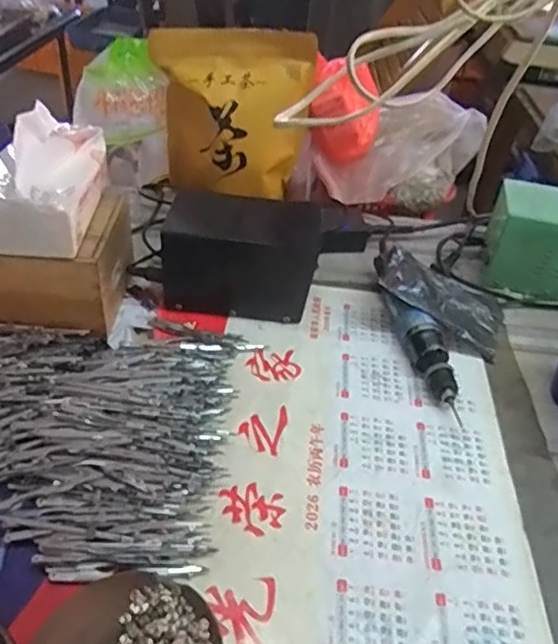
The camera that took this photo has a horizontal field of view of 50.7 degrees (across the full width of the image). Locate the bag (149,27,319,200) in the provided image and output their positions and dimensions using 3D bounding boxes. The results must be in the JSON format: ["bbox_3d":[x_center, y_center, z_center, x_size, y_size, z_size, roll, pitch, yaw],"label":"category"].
[{"bbox_3d":[-0.067,-0.278,0.802,0.210,0.206,0.072,4,40,-2],"label":"bag"}]

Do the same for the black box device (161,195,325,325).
[{"bbox_3d":[-0.038,-0.074,0.638,0.157,0.104,0.092,5,40,-1],"label":"black box device"}]

